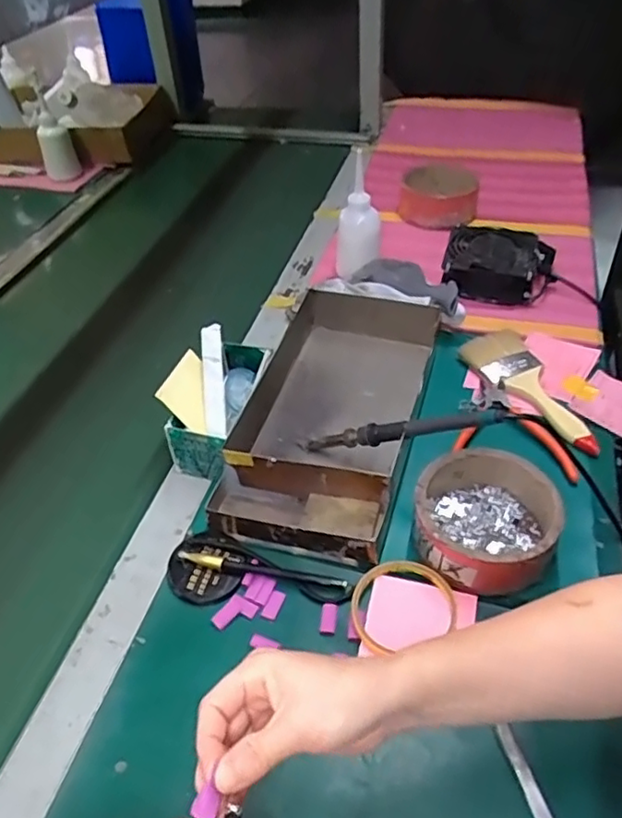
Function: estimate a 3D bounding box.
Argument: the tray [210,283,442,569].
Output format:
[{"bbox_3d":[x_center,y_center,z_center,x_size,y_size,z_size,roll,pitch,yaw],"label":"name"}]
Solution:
[{"bbox_3d":[0.020,-0.002,0.666,0.181,0.061,0.335,10,45,15],"label":"tray"}]

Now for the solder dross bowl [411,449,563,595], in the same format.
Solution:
[{"bbox_3d":[0.154,0.097,0.555,0.118,0.051,0.123,-2,43,2],"label":"solder dross bowl"}]

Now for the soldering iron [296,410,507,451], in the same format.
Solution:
[{"bbox_3d":[0.078,0.021,0.598,0.211,0.019,0.015,-11,37,32],"label":"soldering iron"}]

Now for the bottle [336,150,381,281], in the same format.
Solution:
[{"bbox_3d":[0.064,-0.255,0.856,0.059,0.151,0.051,1,44,6],"label":"bottle"}]

